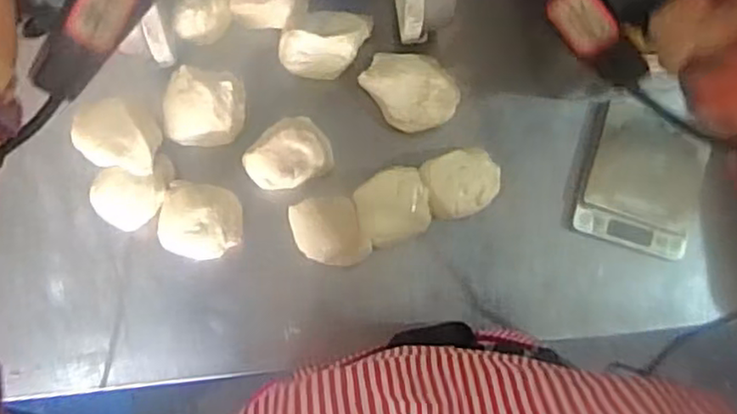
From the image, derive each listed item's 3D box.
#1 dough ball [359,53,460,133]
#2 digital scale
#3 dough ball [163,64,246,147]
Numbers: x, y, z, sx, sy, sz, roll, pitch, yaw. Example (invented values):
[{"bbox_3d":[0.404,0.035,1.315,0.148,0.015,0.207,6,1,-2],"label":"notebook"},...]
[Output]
[{"bbox_3d":[0.038,-0.107,0.590,0.082,0.039,0.068,40,82,2],"label":"dough ball"},{"bbox_3d":[0.251,-0.025,0.609,0.097,0.017,0.123,18,82,-1],"label":"digital scale"},{"bbox_3d":[-0.141,-0.085,0.577,0.065,0.029,0.063,0,82,-3],"label":"dough ball"}]

